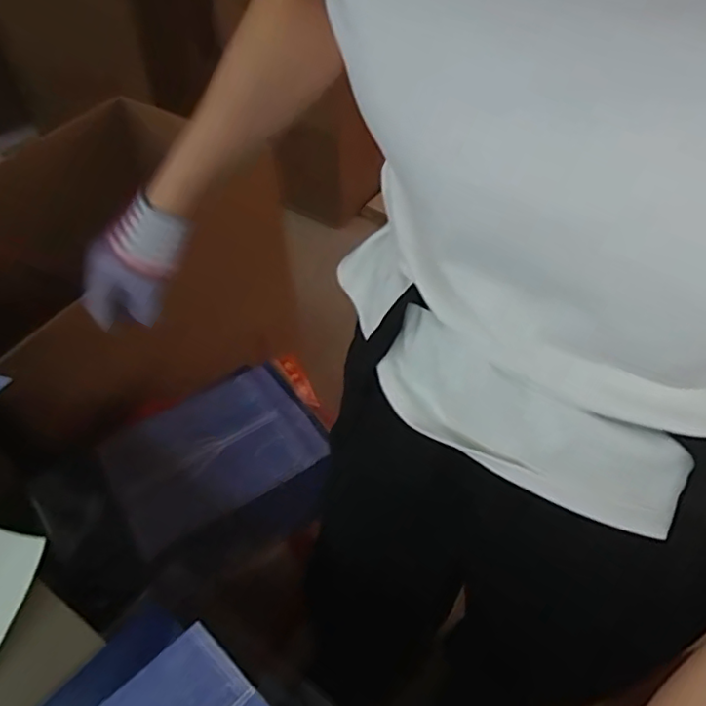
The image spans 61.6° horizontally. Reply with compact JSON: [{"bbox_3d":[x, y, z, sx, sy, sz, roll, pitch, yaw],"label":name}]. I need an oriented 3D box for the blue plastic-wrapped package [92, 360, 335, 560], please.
[{"bbox_3d":[-0.200,0.130,0.849,0.277,0.019,0.209,-28,54,-19],"label":"blue plastic-wrapped package"}]

